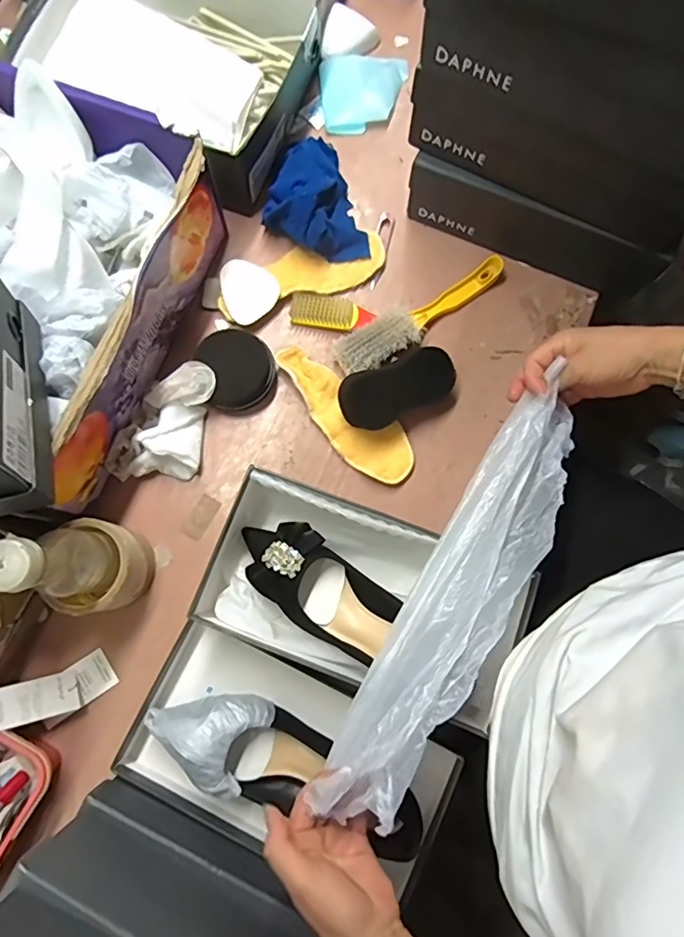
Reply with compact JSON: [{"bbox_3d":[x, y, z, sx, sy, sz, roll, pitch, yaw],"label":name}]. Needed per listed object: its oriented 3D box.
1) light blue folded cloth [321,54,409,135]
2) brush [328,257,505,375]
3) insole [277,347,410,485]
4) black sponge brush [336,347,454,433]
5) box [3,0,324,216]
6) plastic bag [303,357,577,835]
[{"bbox_3d":[0.032,-0.494,0.695,0.114,0.020,0.103,-5,79,-2],"label":"light blue folded cloth"},{"bbox_3d":[0.099,-0.179,0.623,0.234,0.035,0.051,-31,81,-7],"label":"brush"},{"bbox_3d":[0.001,-0.063,0.605,0.197,0.016,0.065,44,81,7],"label":"insole"},{"bbox_3d":[0.061,-0.092,0.599,0.132,0.029,0.065,-25,113,-5],"label":"black sponge brush"},{"bbox_3d":[-0.221,-0.491,0.646,0.341,0.078,0.258,22,79,3],"label":"box"},{"bbox_3d":[0.108,0.103,0.457,0.072,0.052,0.391,31,77,5],"label":"plastic bag"}]

